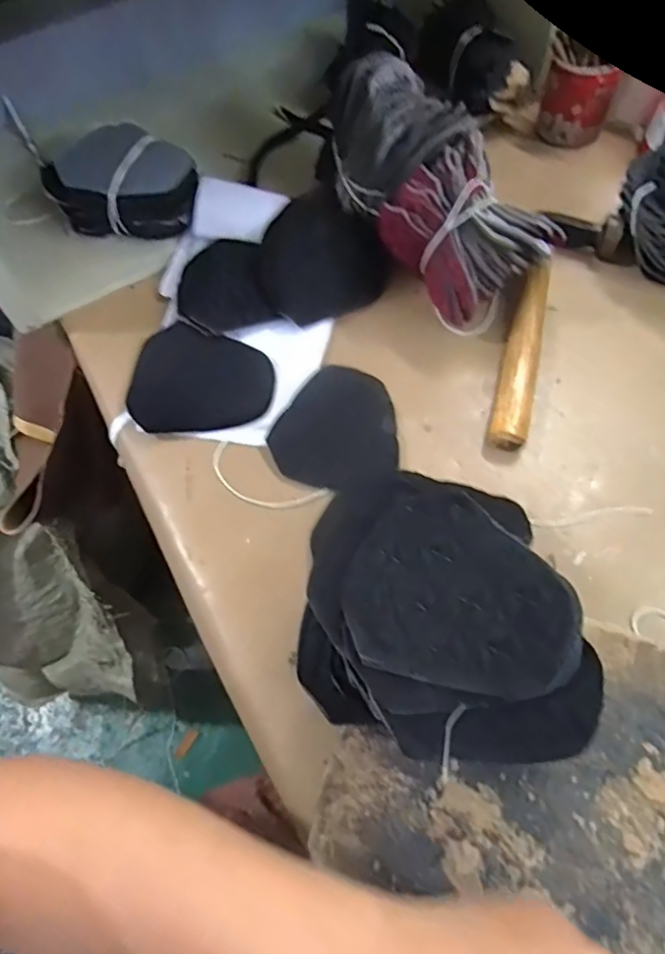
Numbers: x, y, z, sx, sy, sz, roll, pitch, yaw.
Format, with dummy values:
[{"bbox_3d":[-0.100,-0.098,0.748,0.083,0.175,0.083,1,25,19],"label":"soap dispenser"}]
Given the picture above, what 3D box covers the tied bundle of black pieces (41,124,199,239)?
[{"bbox_3d":[-0.181,-0.258,0.512,0.129,0.064,0.079,6,62,5],"label":"tied bundle of black pieces"}]

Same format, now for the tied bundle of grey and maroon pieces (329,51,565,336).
[{"bbox_3d":[0.073,-0.220,0.441,0.083,0.088,0.209,-35,87,-14],"label":"tied bundle of grey and maroon pieces"}]

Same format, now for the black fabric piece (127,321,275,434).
[{"bbox_3d":[-0.103,-0.079,0.448,0.109,0.014,0.092,-4,61,2],"label":"black fabric piece"}]

